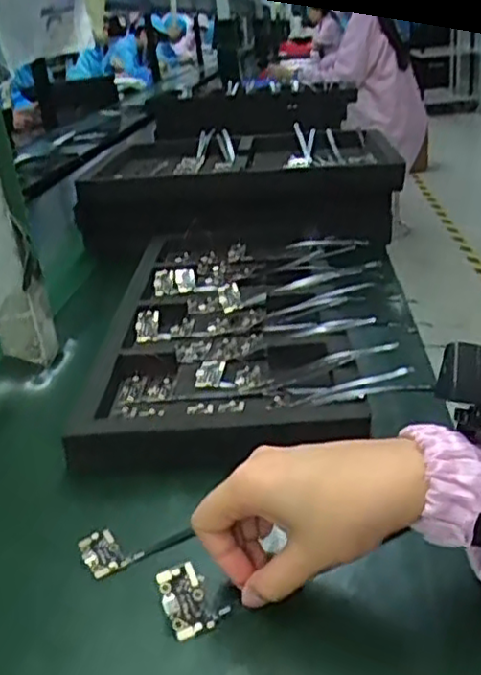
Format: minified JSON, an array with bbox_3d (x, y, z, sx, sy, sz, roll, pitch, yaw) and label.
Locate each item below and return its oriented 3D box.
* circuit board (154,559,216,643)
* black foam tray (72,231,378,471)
[{"bbox_3d":[-0.030,0.142,0.363,0.022,0.004,0.036,-14,67,-12],"label":"circuit board"},{"bbox_3d":[0.016,-0.029,0.674,0.275,0.033,0.478,-4,25,4],"label":"black foam tray"}]

